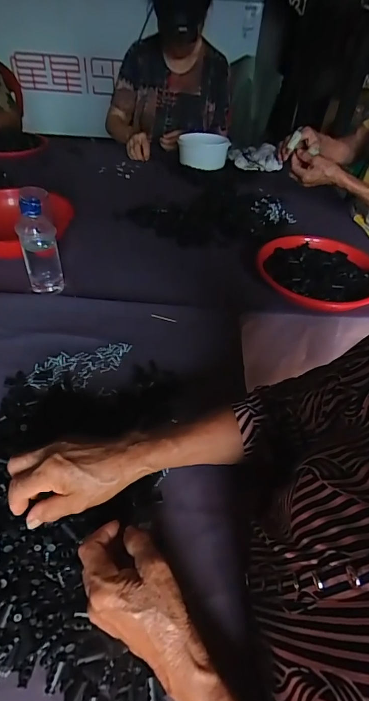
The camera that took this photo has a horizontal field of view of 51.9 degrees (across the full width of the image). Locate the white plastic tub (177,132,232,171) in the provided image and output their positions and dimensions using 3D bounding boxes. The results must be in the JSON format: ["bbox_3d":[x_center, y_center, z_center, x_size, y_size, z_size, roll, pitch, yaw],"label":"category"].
[{"bbox_3d":[0.061,-0.626,1.185,0.151,0.067,0.133,12,45,6],"label":"white plastic tub"}]

